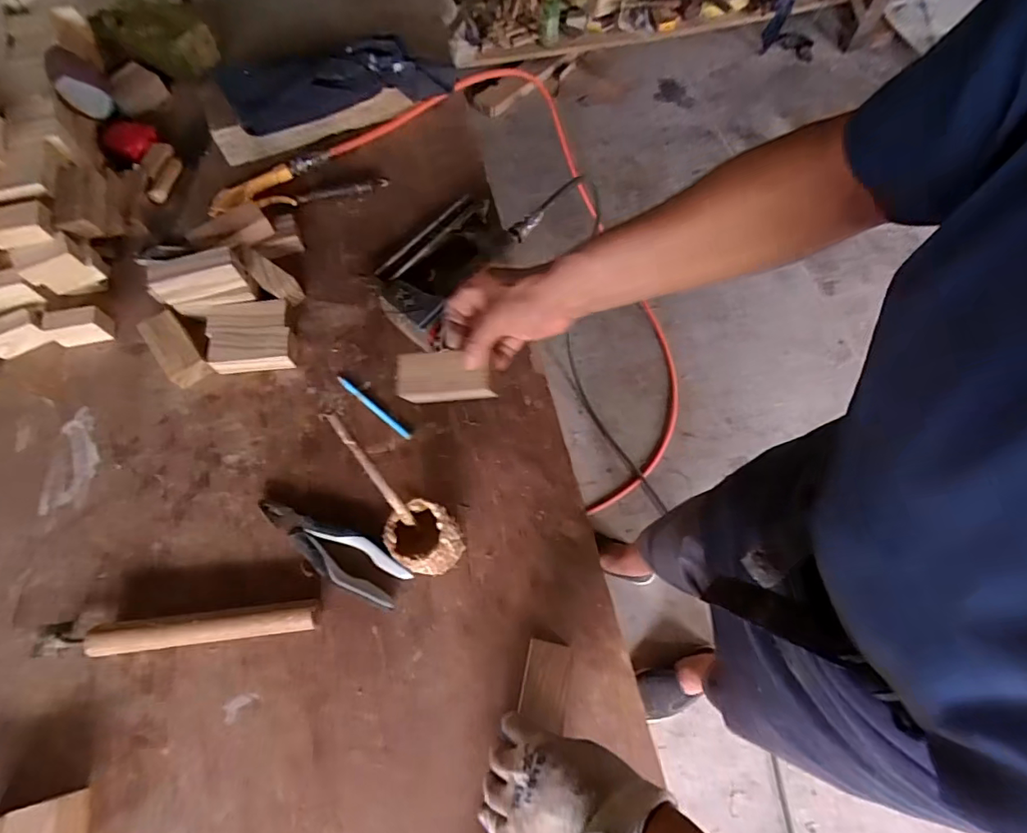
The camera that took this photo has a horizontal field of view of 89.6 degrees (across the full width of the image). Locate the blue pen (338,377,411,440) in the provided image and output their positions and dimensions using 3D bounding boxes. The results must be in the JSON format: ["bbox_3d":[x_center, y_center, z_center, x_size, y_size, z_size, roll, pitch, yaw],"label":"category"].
[{"bbox_3d":[-0.178,-0.011,0.660,0.128,0.011,0.009,38,72,14],"label":"blue pen"}]

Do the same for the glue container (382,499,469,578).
[{"bbox_3d":[-0.091,0.130,0.548,0.069,0.090,0.063,0,67,0],"label":"glue container"}]

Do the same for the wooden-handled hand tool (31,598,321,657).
[{"bbox_3d":[-0.344,0.223,0.544,0.274,0.032,0.036,-4,67,-2],"label":"wooden-handled hand tool"}]

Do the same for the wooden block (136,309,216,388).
[{"bbox_3d":[-0.444,-0.089,0.677,0.050,0.035,0.113,-39,73,-15],"label":"wooden block"}]

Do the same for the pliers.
[{"bbox_3d":[-0.206,0.148,0.585,0.189,0.020,0.058,28,70,11],"label":"pliers"}]

